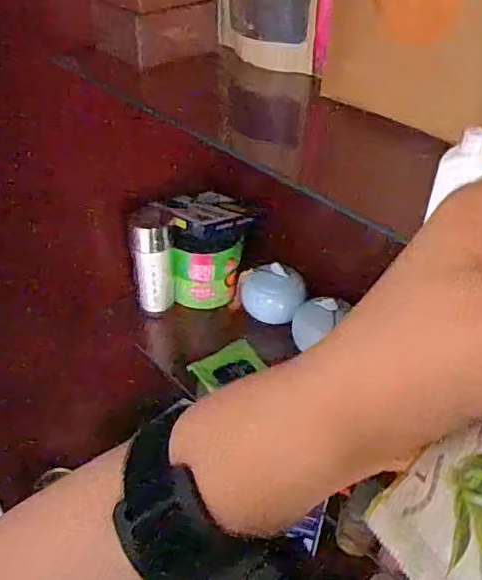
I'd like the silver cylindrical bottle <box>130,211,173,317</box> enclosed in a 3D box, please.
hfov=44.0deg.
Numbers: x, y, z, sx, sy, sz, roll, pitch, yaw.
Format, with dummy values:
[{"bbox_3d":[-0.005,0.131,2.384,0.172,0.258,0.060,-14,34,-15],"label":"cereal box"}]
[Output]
[{"bbox_3d":[-0.143,-0.039,0.973,0.064,0.184,0.057,-4,40,-9],"label":"silver cylindrical bottle"}]

